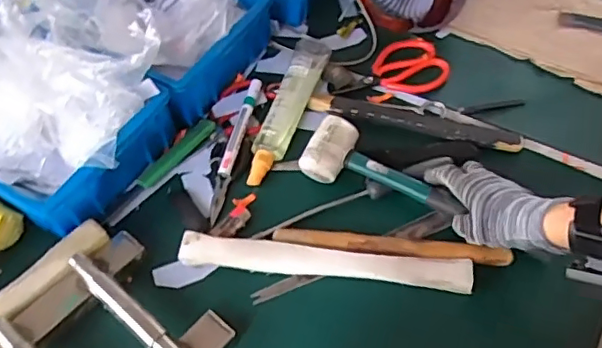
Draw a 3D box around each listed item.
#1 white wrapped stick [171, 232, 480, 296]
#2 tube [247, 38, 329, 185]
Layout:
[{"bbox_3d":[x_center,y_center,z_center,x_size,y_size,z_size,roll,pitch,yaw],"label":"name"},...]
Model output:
[{"bbox_3d":[0.025,0.092,0.598,0.298,0.028,0.033,5,53,6],"label":"white wrapped stick"},{"bbox_3d":[-0.014,-0.090,0.721,0.049,0.039,0.238,13,54,12],"label":"tube"}]

